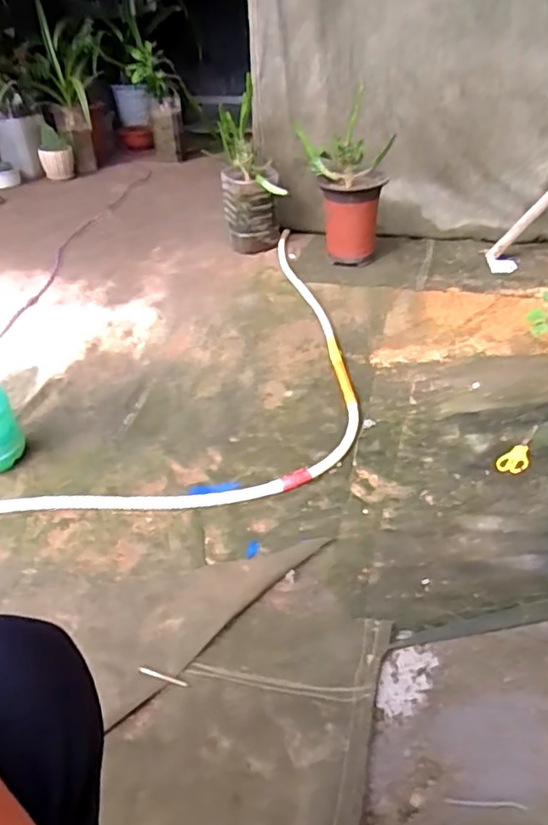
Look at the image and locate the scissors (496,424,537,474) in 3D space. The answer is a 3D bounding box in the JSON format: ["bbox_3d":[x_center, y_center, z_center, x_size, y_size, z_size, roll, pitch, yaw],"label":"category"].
[{"bbox_3d":[0.432,0.064,1.007,0.047,0.010,0.118,27,59,34],"label":"scissors"}]

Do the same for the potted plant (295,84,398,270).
[{"bbox_3d":[0.179,-0.605,1.541,0.219,0.387,0.244,-2,36,1],"label":"potted plant"}]

